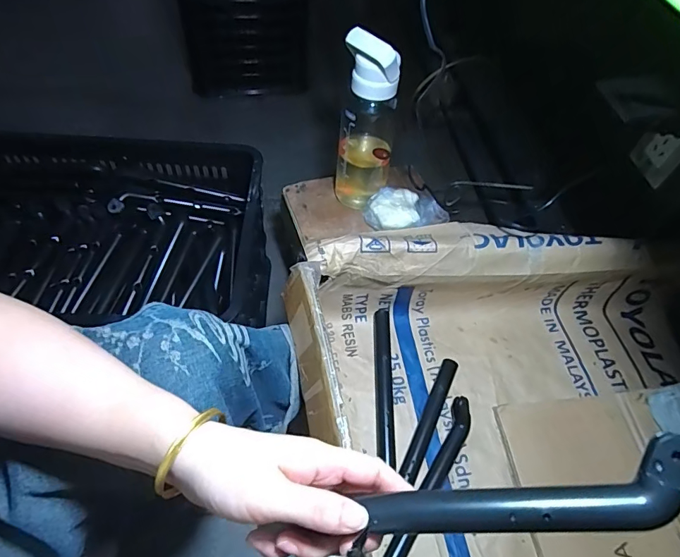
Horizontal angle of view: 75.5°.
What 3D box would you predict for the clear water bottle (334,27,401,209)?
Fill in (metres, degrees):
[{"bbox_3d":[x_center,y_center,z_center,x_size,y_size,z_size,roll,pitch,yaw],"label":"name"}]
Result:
[{"bbox_3d":[0.043,-0.234,0.698,0.086,0.280,0.070,10,56,3],"label":"clear water bottle"}]

